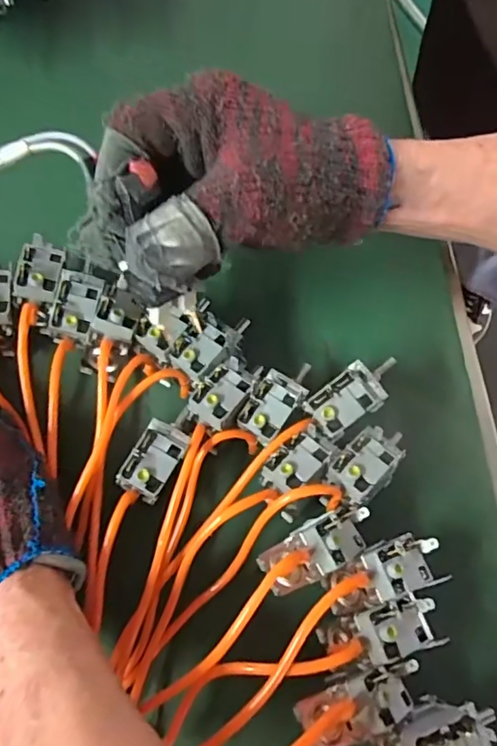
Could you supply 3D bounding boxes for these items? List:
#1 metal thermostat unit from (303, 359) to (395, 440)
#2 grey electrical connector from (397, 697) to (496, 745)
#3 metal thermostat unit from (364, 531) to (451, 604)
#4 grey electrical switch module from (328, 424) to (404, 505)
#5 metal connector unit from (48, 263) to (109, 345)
[{"bbox_3d":[0.056,0.011,0.277,0.051,0.015,0.026,-39,76,-10],"label":"metal thermostat unit"},{"bbox_3d":[0.086,0.160,0.227,0.042,0.033,0.025,-18,73,-4],"label":"grey electrical connector"},{"bbox_3d":[0.075,0.095,0.258,0.035,0.017,0.026,-4,63,-31],"label":"metal thermostat unit"},{"bbox_3d":[0.062,0.045,0.272,0.027,0.013,0.043,41,78,12],"label":"grey electrical switch module"},{"bbox_3d":[-0.099,-0.041,0.304,0.024,0.012,0.044,7,73,3],"label":"metal connector unit"}]

